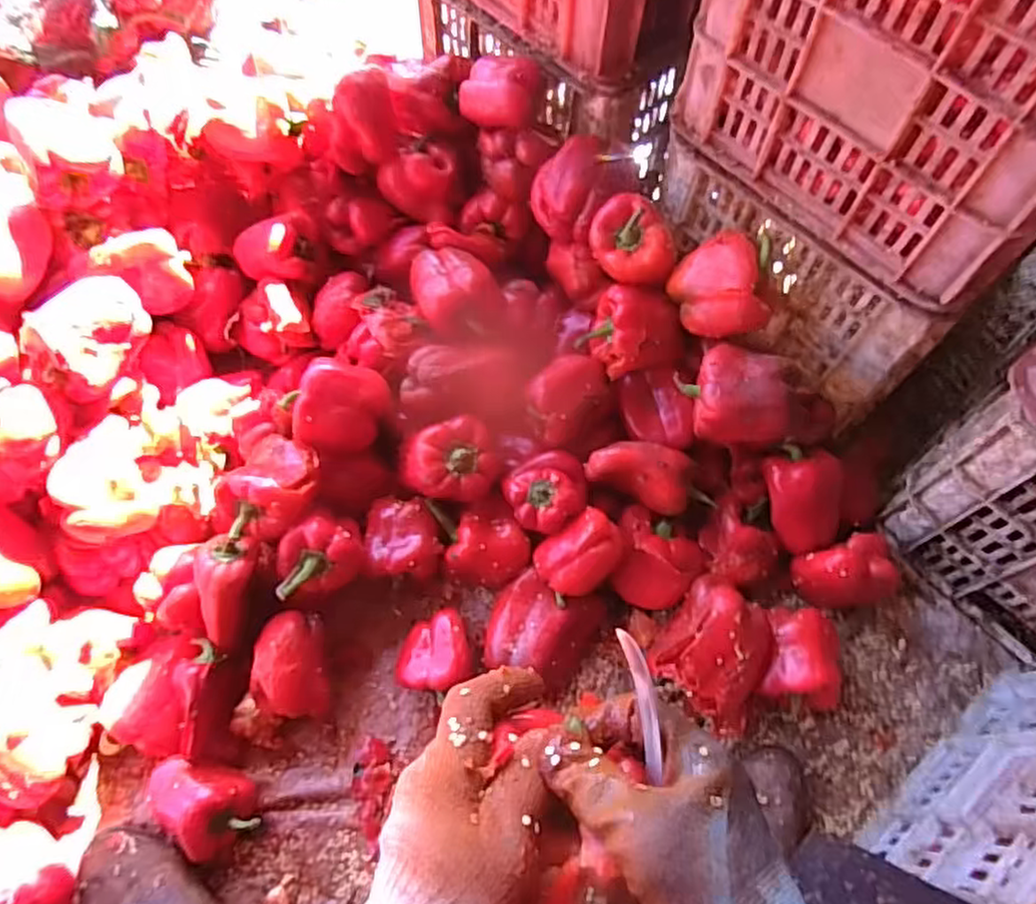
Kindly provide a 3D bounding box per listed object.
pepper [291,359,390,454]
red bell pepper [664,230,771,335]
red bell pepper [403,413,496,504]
[{"bbox_3d":[-0.184,-0.043,0.725,0.081,0.069,0.089,1,65,-1],"label":"pepper"},{"bbox_3d":[0.217,-0.172,0.718,0.091,0.065,0.104,-18,67,-10],"label":"red bell pepper"},{"bbox_3d":[-0.068,0.016,0.738,0.093,0.070,0.081,-32,70,-15],"label":"red bell pepper"}]

